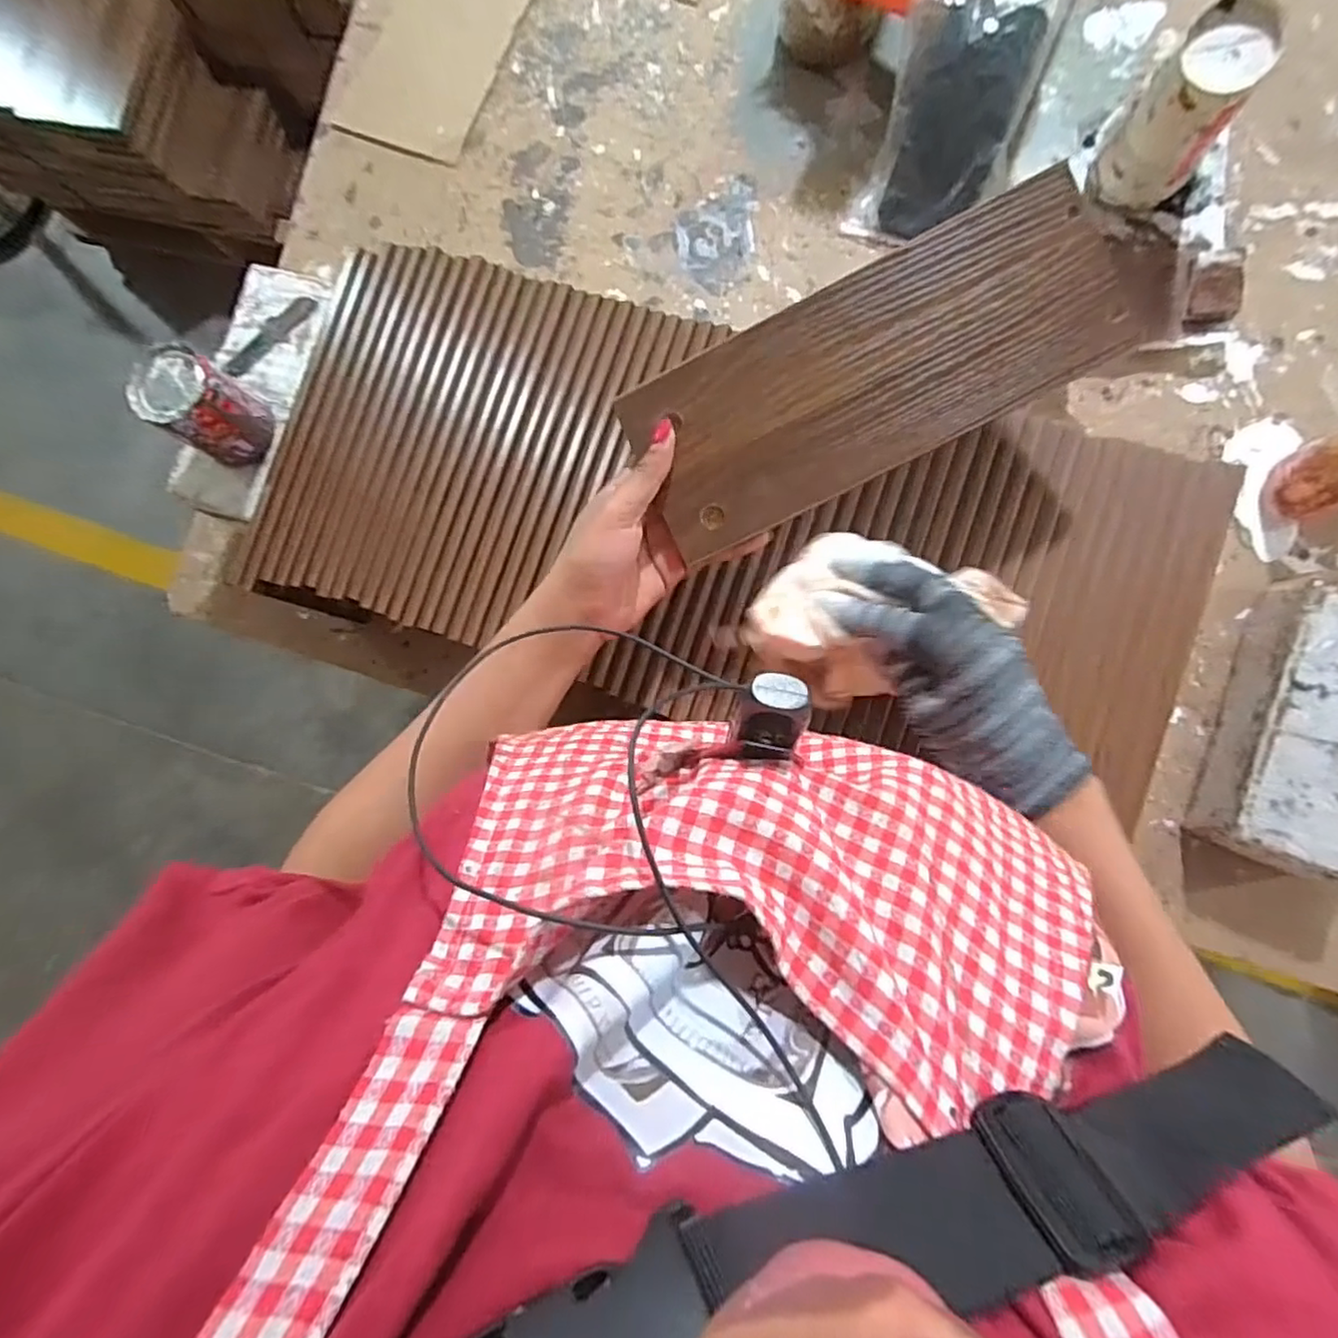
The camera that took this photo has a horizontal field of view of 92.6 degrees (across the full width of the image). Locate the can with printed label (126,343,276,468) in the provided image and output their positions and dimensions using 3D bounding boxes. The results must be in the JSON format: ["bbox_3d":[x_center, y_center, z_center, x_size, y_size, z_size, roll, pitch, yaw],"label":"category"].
[{"bbox_3d":[-0.367,-0.206,0.505,0.068,0.067,0.064,35,90,8],"label":"can with printed label"}]

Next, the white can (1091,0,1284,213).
[{"bbox_3d":[0.388,-0.421,0.497,0.073,0.141,0.064,39,90,8],"label":"white can"}]

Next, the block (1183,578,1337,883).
[{"bbox_3d":[0.483,0.047,0.481,0.096,0.064,0.203,19,87,8],"label":"block"}]

